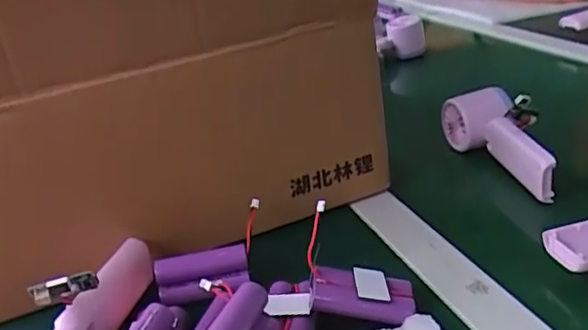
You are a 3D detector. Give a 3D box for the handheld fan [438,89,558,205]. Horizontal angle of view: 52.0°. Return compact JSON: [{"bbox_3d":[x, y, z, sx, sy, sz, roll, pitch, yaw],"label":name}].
[{"bbox_3d":[0.192,-0.026,0.568,0.064,0.069,0.156,-7,24,1],"label":"handheld fan"}]

